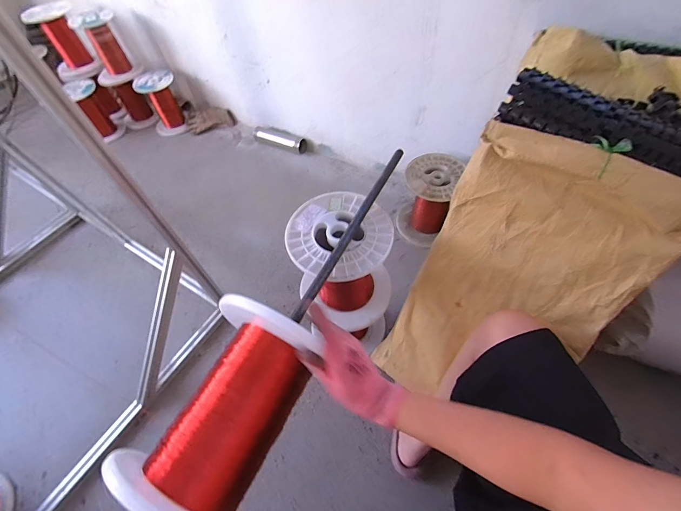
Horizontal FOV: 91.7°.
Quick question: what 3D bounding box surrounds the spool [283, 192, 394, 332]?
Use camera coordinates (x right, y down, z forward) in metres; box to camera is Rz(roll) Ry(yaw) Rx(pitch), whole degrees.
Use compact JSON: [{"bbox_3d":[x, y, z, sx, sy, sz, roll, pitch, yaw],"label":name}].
[{"bbox_3d":[0.007,0.017,0.708,0.199,0.219,0.197,-2,55,4],"label":"spool"}]

